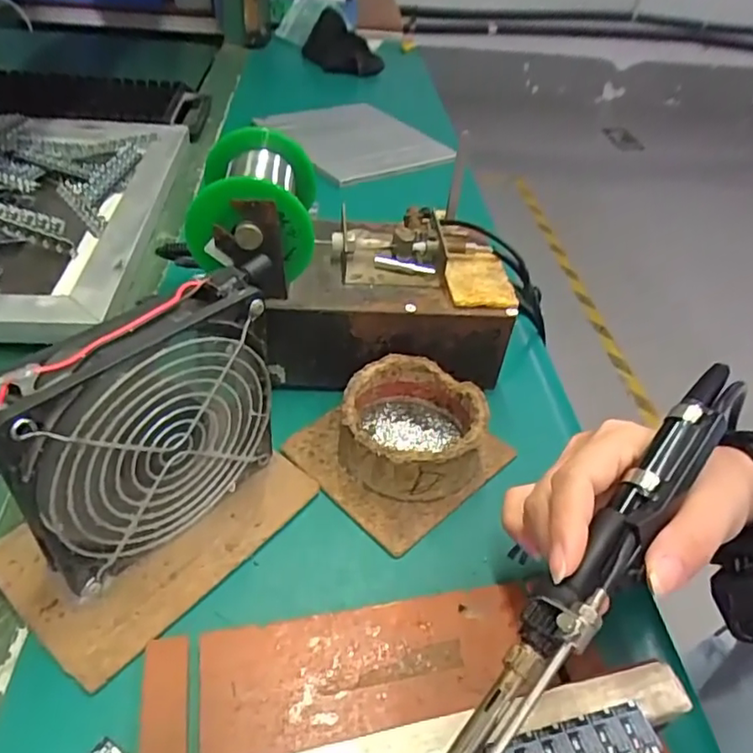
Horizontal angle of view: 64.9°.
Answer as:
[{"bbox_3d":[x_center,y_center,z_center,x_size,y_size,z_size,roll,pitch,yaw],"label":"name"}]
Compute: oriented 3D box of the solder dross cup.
[{"bbox_3d":[0.021,0.030,0.349,0.080,0.039,0.081,3,43,-3],"label":"solder dross cup"}]

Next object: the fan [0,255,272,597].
[{"bbox_3d":[-0.100,0.027,0.271,0.024,0.126,0.121,32,49,25],"label":"fan"}]

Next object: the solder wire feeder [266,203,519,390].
[{"bbox_3d":[0.007,-0.057,0.410,0.160,0.080,0.118,4,43,-2],"label":"solder wire feeder"}]

